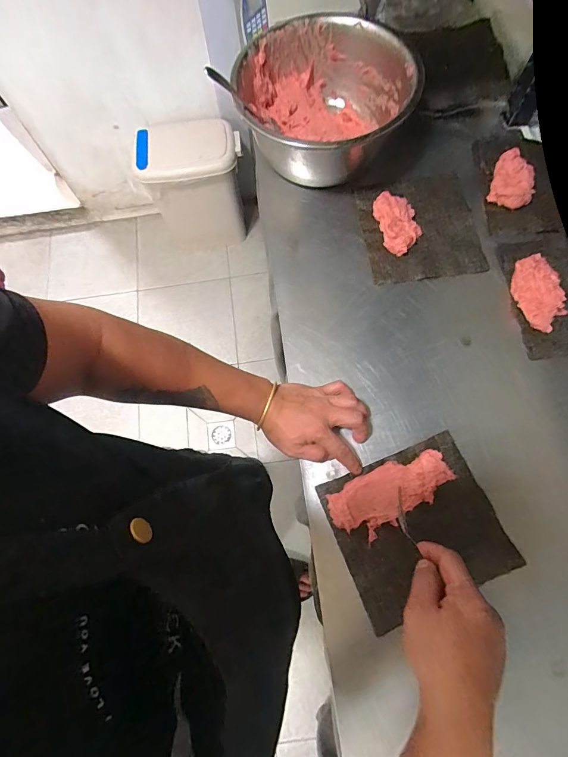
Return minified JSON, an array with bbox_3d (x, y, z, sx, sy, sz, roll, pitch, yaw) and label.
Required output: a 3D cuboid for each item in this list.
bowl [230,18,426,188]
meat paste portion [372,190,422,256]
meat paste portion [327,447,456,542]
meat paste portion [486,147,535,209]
[{"bbox_3d":[0.065,-0.450,0.613,0.268,0.125,0.255,-1,72,3],"label":"bowl"},{"bbox_3d":[0.186,-0.256,0.594,0.063,0.024,0.108,-13,71,-1],"label":"meat paste portion"},{"bbox_3d":[0.140,0.147,0.473,0.161,0.019,0.070,-29,73,-7],"label":"meat paste portion"},{"bbox_3d":[0.383,-0.328,0.606,0.067,0.033,0.091,21,74,9],"label":"meat paste portion"}]

